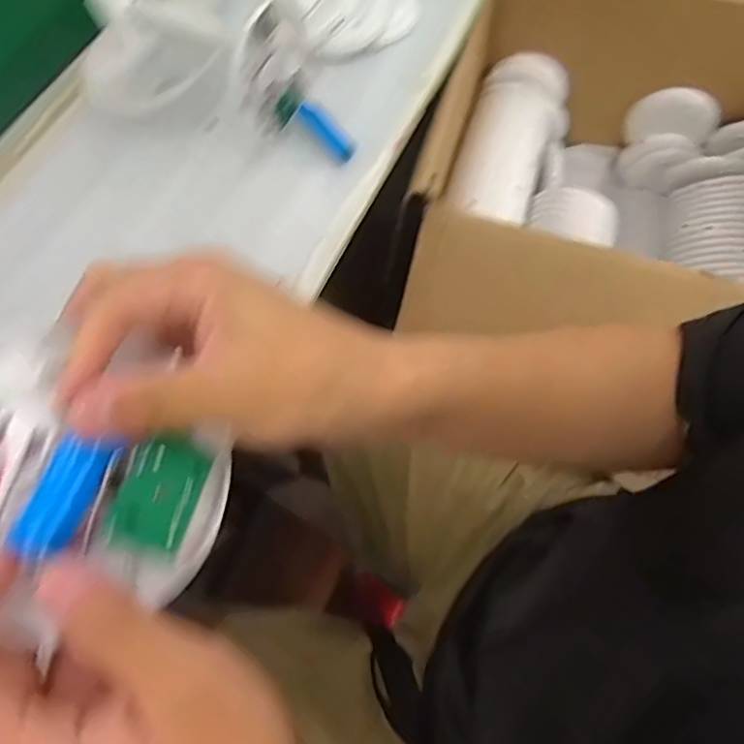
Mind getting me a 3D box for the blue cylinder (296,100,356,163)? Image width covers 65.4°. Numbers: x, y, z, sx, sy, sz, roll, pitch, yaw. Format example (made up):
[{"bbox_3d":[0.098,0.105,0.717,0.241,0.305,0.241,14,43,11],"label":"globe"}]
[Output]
[{"bbox_3d":[-0.038,-0.214,0.517,0.020,0.016,0.062,-42,87,-17],"label":"blue cylinder"}]

